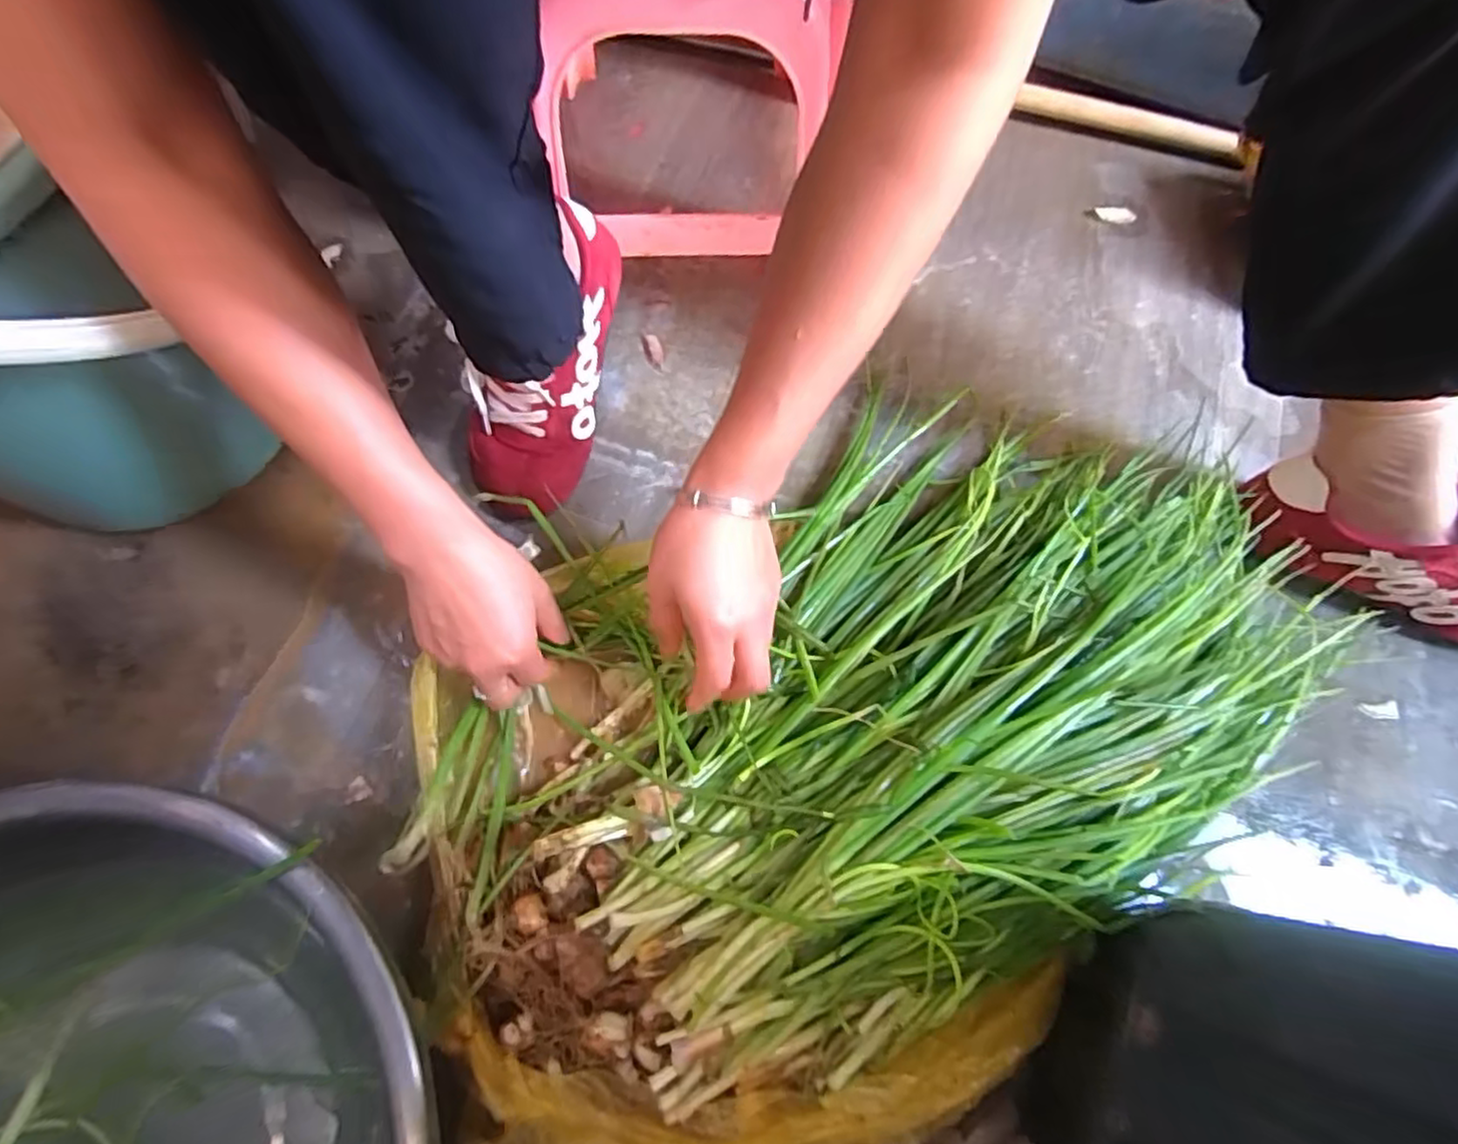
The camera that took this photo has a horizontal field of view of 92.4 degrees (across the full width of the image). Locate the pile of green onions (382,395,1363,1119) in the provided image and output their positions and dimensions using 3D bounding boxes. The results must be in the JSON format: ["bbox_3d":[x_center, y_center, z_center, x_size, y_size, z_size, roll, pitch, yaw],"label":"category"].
[{"bbox_3d":[0.100,0.076,0.458,0.559,0.107,0.344,-34,76,-13],"label":"pile of green onions"}]

